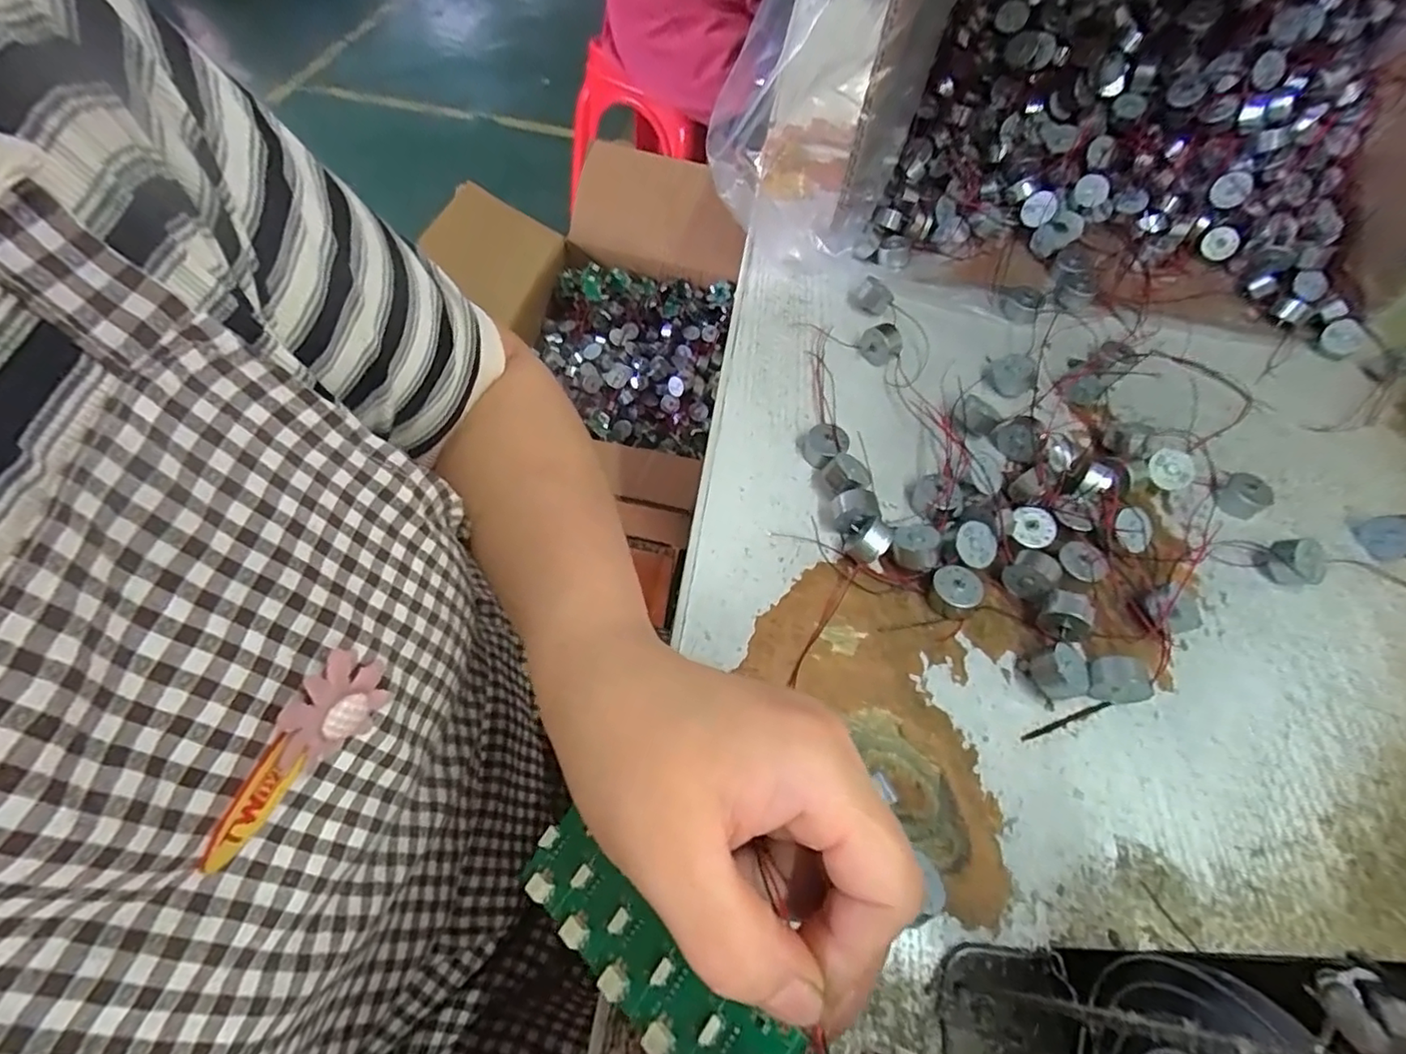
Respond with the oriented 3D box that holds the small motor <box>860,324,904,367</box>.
[{"bbox_3d":[0.113,-0.115,0.386,0.026,0.021,0.015,24,59,12],"label":"small motor"}]

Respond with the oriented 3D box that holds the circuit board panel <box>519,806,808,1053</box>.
[{"bbox_3d":[-0.005,0.130,0.169,0.134,0.007,0.027,19,55,35],"label":"circuit board panel"}]

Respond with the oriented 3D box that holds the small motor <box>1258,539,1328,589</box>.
[{"bbox_3d":[0.305,0.019,0.315,0.016,0.020,0.023,-9,58,-9],"label":"small motor"}]

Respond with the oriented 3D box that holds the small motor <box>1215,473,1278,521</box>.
[{"bbox_3d":[0.302,-0.017,0.341,0.021,0.014,0.022,2,57,-2],"label":"small motor"}]

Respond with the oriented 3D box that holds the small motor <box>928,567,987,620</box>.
[{"bbox_3d":[0.123,0.032,0.298,0.023,0.014,0.022,2,57,-2],"label":"small motor"}]

